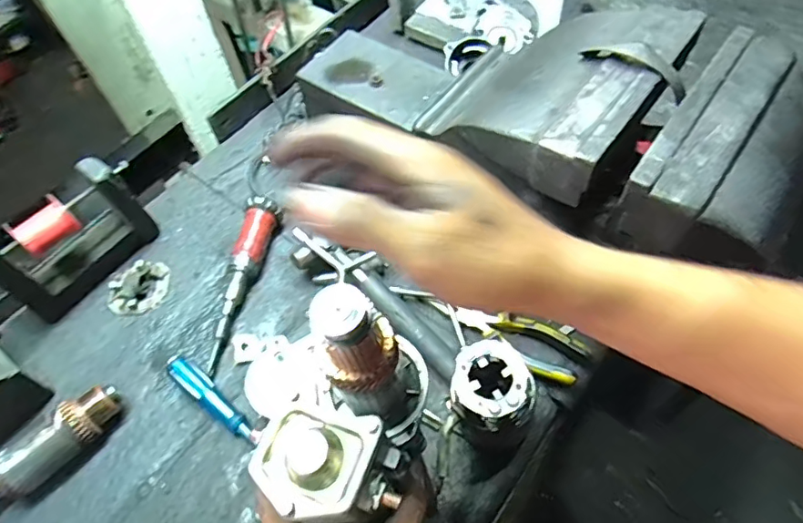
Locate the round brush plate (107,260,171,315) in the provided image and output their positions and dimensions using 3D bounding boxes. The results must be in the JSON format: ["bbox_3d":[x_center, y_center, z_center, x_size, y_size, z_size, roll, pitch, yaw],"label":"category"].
[{"bbox_3d":[-0.318,0.028,0.650,0.066,0.020,0.067,-2,58,3],"label":"round brush plate"}]

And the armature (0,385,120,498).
[{"bbox_3d":[-0.357,0.196,0.527,0.182,0.050,0.042,-41,64,-20],"label":"armature"}]

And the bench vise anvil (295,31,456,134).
[{"bbox_3d":[-0.030,-0.195,0.640,0.172,0.061,0.117,30,65,21],"label":"bench vise anvil"}]

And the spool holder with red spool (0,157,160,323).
[{"bbox_3d":[-0.361,-0.019,0.611,0.171,0.147,0.048,-39,63,-19],"label":"spool holder with red spool"}]

